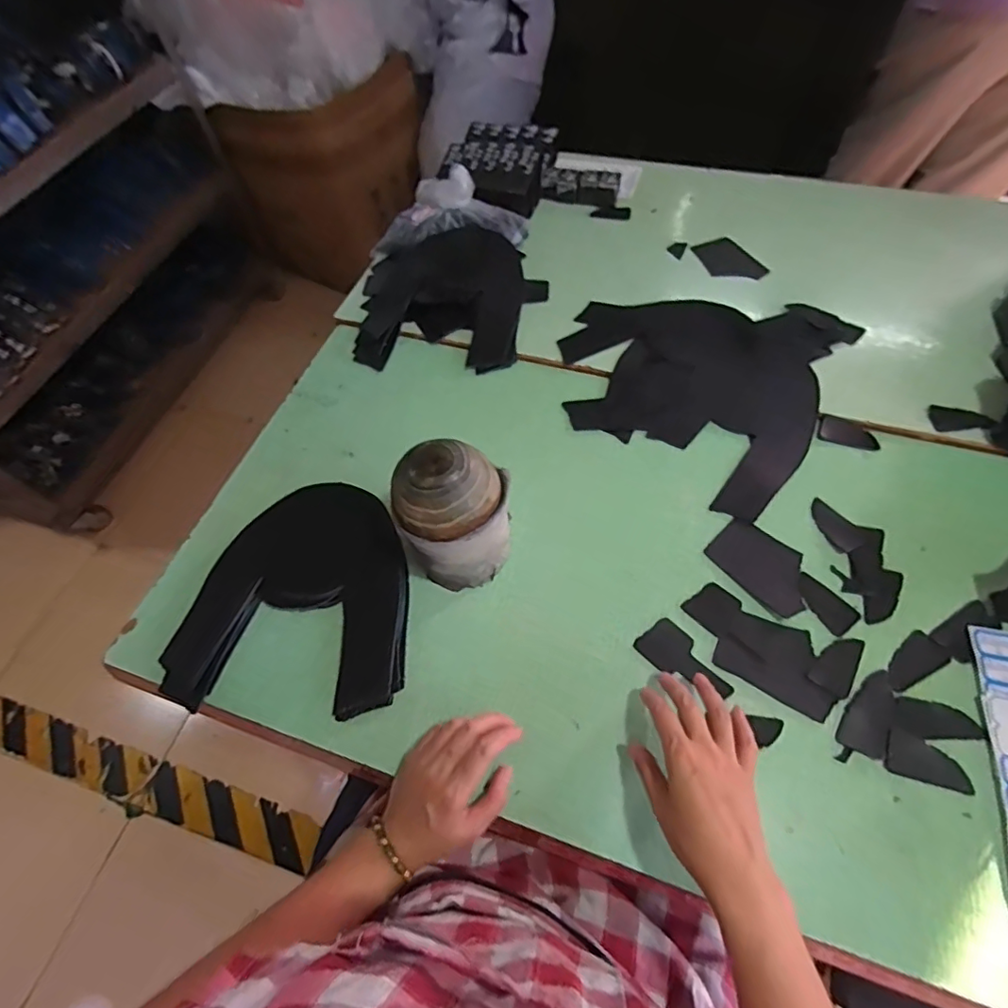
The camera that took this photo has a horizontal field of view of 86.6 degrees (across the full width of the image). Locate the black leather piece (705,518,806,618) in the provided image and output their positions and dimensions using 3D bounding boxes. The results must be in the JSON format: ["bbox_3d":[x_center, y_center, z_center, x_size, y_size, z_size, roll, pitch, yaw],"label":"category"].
[{"bbox_3d":[0.274,0.064,0.566,0.073,0.004,0.104,-38,62,-20],"label":"black leather piece"}]

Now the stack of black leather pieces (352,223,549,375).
[{"bbox_3d":[-0.082,-0.308,0.786,0.263,0.038,0.246,5,59,6],"label":"stack of black leather pieces"}]

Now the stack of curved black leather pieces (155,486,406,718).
[{"bbox_3d":[-0.212,0.090,0.571,0.229,0.016,0.241,2,61,5],"label":"stack of curved black leather pieces"}]

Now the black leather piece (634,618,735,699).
[{"bbox_3d":[0.176,0.155,0.521,0.048,0.004,0.091,-36,57,-18],"label":"black leather piece"}]

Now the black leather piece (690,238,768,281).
[{"bbox_3d":[0.345,-0.373,0.823,0.075,0.004,0.109,-21,59,-9],"label":"black leather piece"}]

